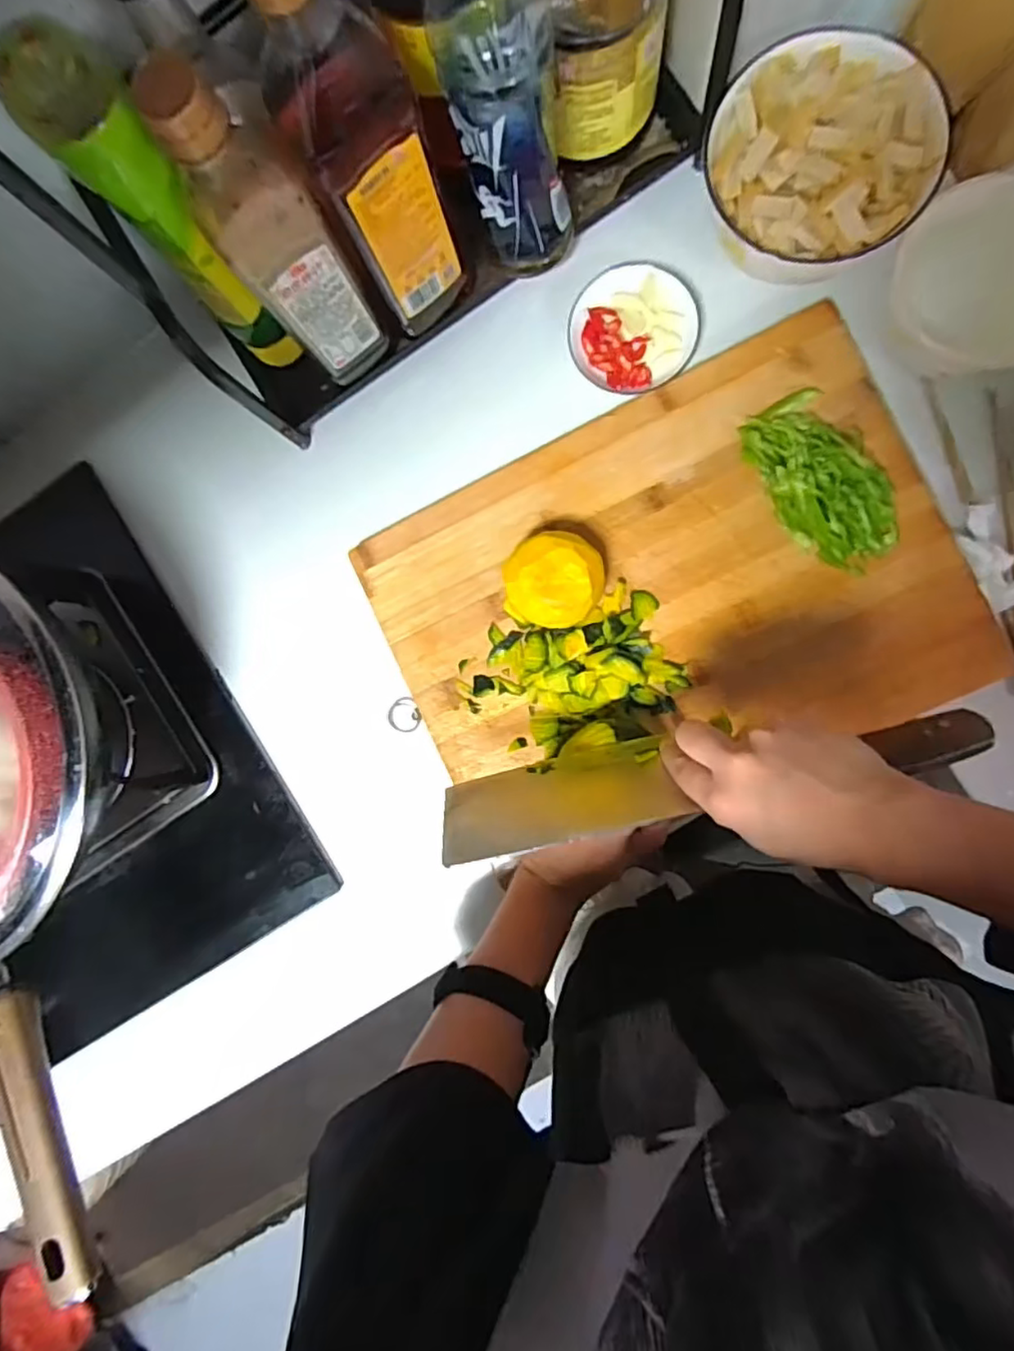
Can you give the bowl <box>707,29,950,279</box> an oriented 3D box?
[{"bbox_3d":[0.212,-0.352,0.433,0.144,0.085,0.138,0,90,8],"label":"bowl"}]

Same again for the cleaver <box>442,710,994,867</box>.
[{"bbox_3d":[0.115,0.063,0.389,0.314,0.093,0.023,-12,109,9],"label":"cleaver"}]

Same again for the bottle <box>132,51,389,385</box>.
[{"bbox_3d":[-0.141,-0.268,0.392,0.056,0.233,0.057,-35,86,6],"label":"bottle"}]

